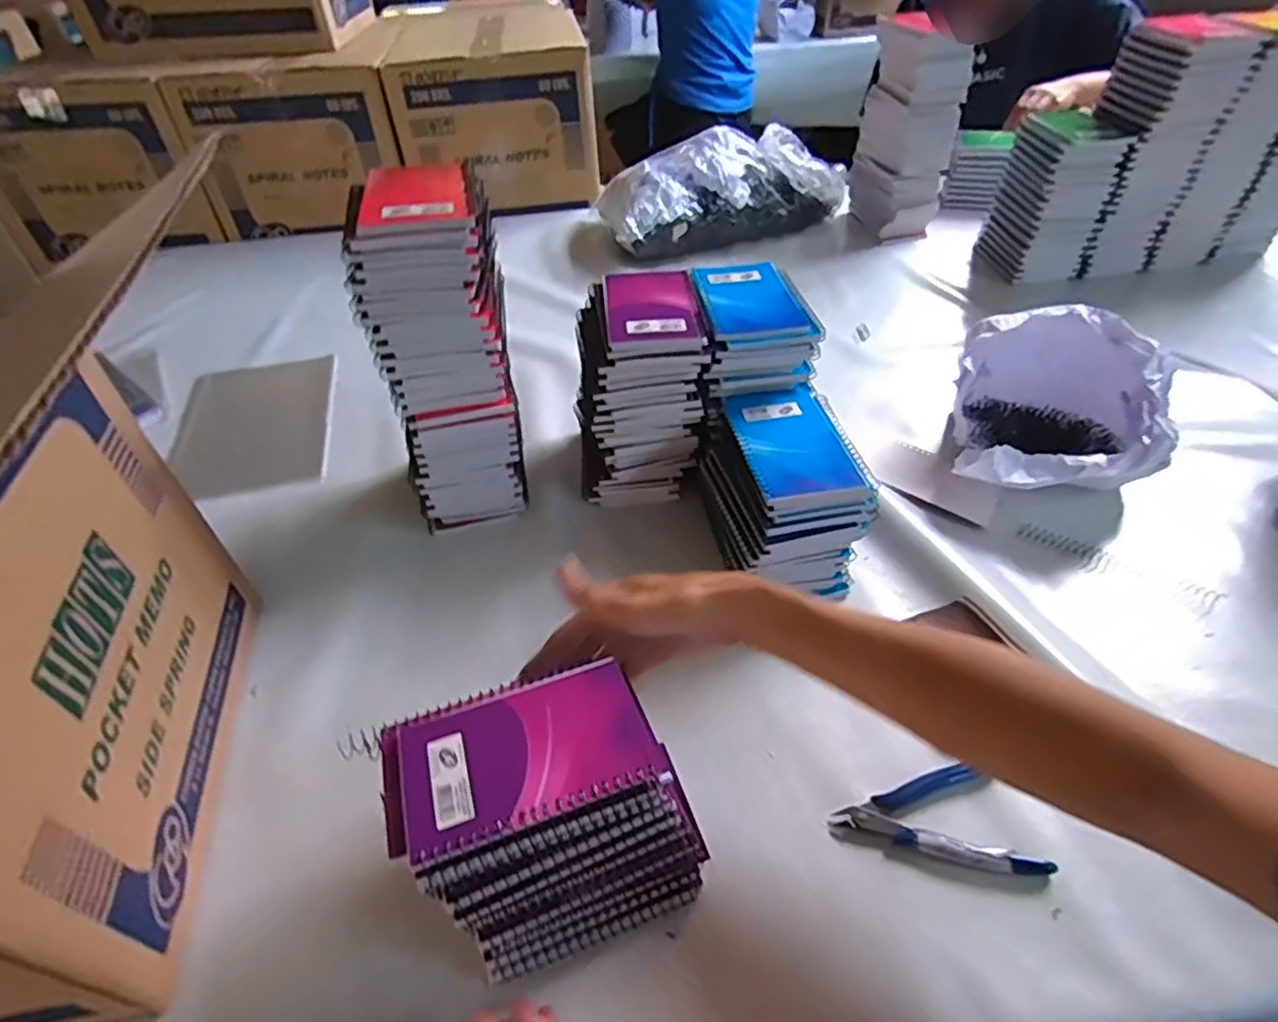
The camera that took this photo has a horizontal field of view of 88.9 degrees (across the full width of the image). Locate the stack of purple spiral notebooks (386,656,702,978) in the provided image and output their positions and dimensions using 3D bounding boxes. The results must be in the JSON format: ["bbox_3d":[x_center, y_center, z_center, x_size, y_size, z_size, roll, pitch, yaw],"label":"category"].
[{"bbox_3d":[-0.051,0.172,0.381,0.155,0.101,0.122,-16,45,-13],"label":"stack of purple spiral notebooks"}]

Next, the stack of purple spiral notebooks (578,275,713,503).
[{"bbox_3d":[-0.002,-0.119,0.638,0.115,0.175,0.141,-7,44,-4],"label":"stack of purple spiral notebooks"}]

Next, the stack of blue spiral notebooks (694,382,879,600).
[{"bbox_3d":[0.122,-0.021,0.572,0.109,0.110,0.164,-9,44,-7],"label":"stack of blue spiral notebooks"}]

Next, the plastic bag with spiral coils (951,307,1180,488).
[{"bbox_3d":[0.402,-0.096,0.631,0.175,0.116,0.188,12,46,15],"label":"plastic bag with spiral coils"}]

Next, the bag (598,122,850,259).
[{"bbox_3d":[0.150,-0.540,1.085,0.423,0.132,0.180,-16,45,-13],"label":"bag"}]

